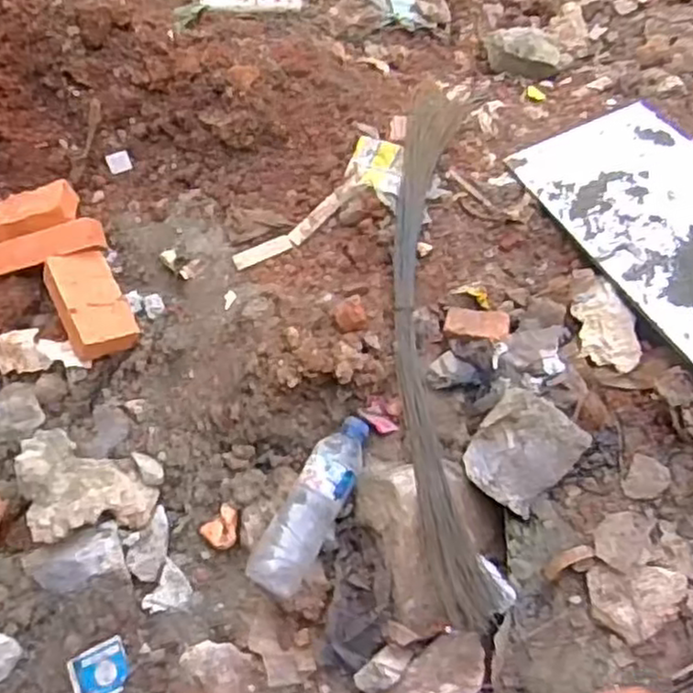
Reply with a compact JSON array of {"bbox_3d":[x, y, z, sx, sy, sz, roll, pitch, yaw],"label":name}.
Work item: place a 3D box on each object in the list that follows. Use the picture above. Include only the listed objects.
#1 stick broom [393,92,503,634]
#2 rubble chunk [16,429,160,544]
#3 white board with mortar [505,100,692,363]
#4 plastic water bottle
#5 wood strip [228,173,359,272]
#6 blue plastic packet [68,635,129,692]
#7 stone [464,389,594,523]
[{"bbox_3d":[0.125,-0.074,1.014,0.127,0.174,0.859,3,50,-2],"label":"stick broom"},{"bbox_3d":[-0.312,0.154,0.870,0.144,0.066,0.141,-18,54,-18],"label":"rubble chunk"},{"bbox_3d":[0.452,-0.173,0.989,0.258,0.016,0.474,-19,50,-7],"label":"white board with mortar"},{"bbox_3d":[-0.036,0.180,0.848,0.061,0.049,0.222,25,70,15],"label":"plastic water bottle"},{"bbox_3d":[-0.062,-0.178,1.044,0.231,0.020,0.040,-39,62,-14],"label":"wood strip"},{"bbox_3d":[-0.280,0.370,0.822,0.070,0.012,0.059,-24,71,0],"label":"blue plastic packet"},{"bbox_3d":[0.207,0.124,0.854,0.119,0.126,0.089,29,54,18],"label":"stone"}]

